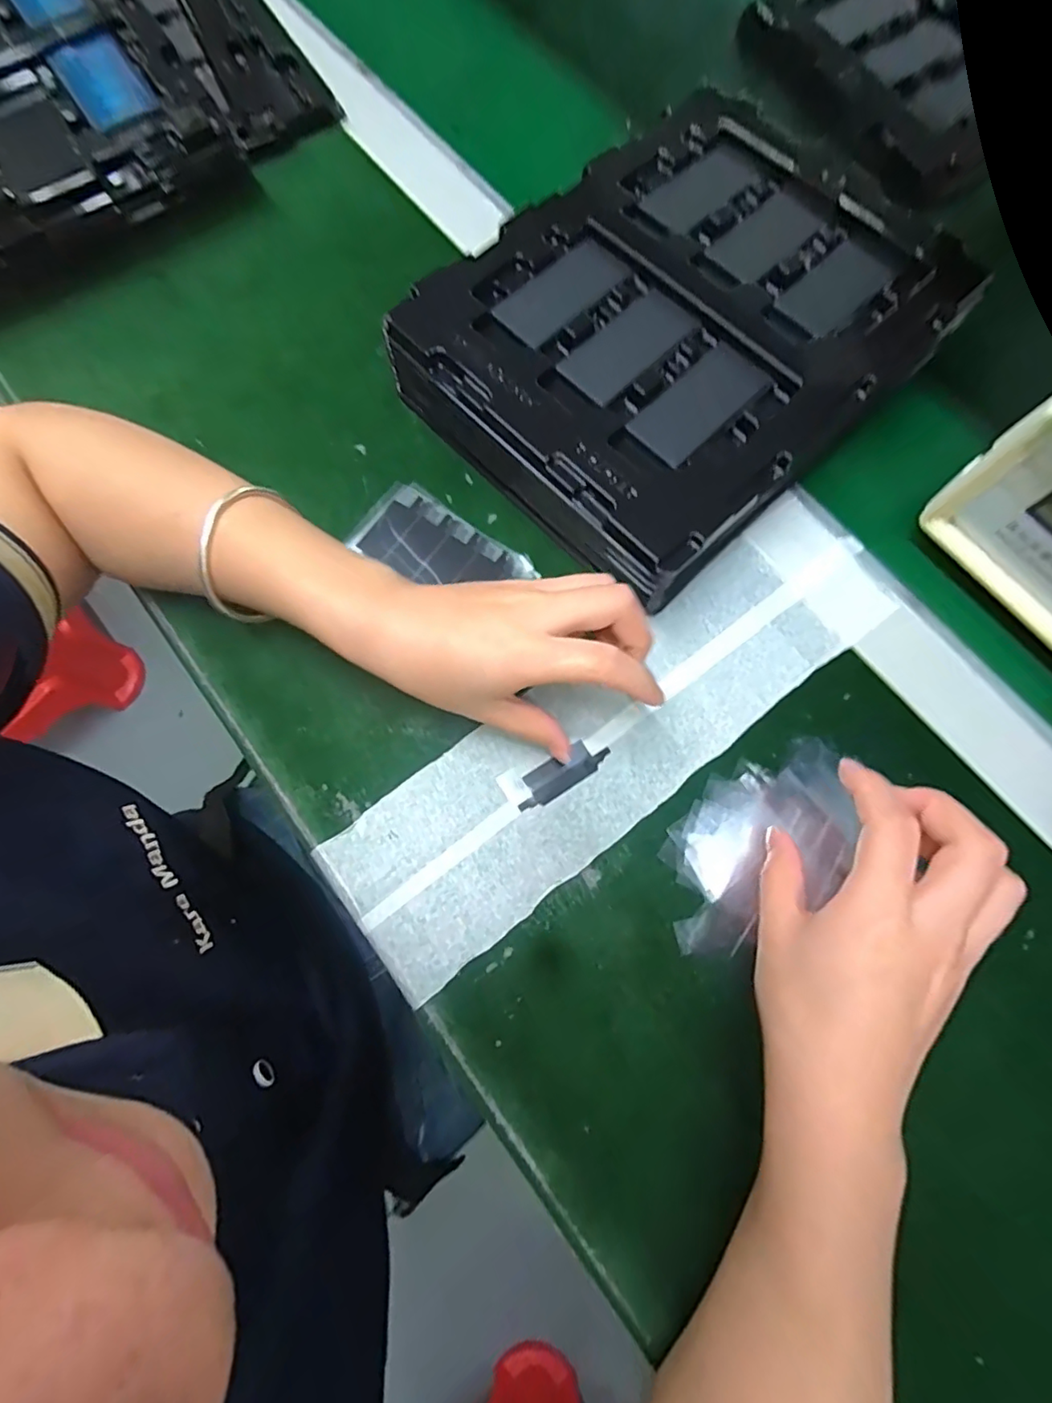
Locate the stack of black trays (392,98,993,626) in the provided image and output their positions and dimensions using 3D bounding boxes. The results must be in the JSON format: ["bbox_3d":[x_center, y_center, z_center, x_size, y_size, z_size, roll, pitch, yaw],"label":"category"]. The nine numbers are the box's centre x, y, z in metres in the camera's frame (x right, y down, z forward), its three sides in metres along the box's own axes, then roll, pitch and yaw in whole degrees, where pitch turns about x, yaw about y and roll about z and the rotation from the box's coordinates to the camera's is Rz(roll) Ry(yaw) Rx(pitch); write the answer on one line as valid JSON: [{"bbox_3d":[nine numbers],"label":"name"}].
[{"bbox_3d":[0.084,-0.209,0.328,0.289,0.054,0.218,-42,79,-8],"label":"stack of black trays"}]

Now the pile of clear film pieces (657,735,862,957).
[{"bbox_3d":[0.118,0.070,0.282,0.117,0.011,0.070,-31,78,-6],"label":"pile of clear film pieces"}]

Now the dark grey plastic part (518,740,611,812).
[{"bbox_3d":[0.019,0.038,0.297,0.055,0.004,0.019,-31,78,-7],"label":"dark grey plastic part"}]

